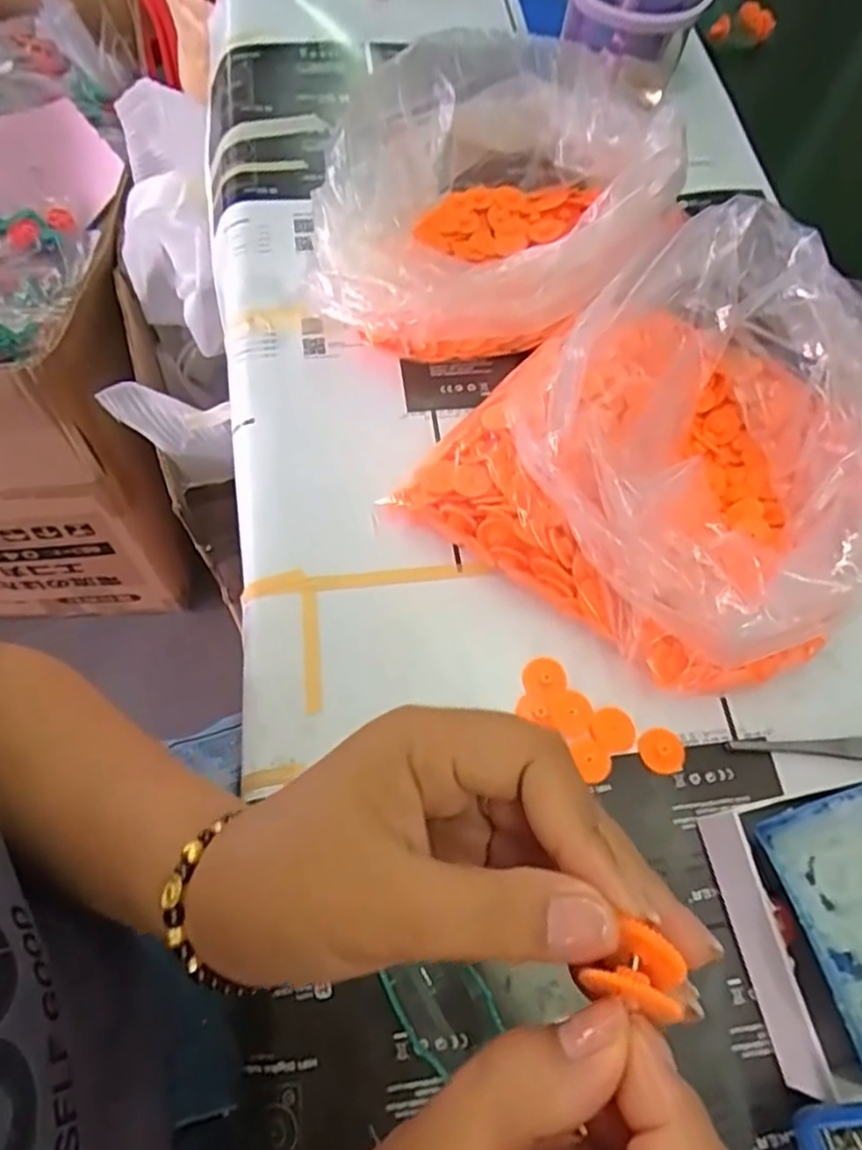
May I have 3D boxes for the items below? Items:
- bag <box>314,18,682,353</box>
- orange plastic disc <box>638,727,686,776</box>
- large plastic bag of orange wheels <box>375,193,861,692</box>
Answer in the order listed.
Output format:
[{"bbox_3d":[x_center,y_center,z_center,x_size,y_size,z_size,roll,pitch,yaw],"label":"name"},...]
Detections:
[{"bbox_3d":[0.031,-0.232,0.428,0.202,0.087,0.193,-2,65,-6],"label":"bag"},{"bbox_3d":[0.114,0.087,0.343,0.022,0.004,0.022,2,65,-4],"label":"orange plastic disc"},{"bbox_3d":[0.138,-0.076,0.367,0.212,0.086,0.234,36,67,11],"label":"large plastic bag of orange wheels"}]

